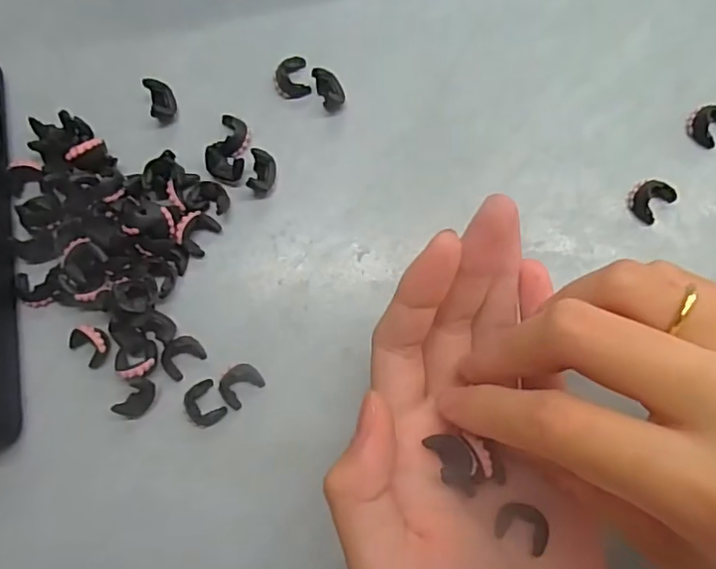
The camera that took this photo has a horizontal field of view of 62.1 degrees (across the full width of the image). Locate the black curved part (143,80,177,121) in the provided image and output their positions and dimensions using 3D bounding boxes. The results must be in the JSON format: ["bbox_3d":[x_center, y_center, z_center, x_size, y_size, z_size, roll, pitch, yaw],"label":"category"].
[{"bbox_3d":[-0.078,-0.074,0.236,0.009,0.008,0.015,-15,79,1],"label":"black curved part"}]

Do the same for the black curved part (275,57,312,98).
[{"bbox_3d":[-0.027,-0.083,0.239,0.013,0.004,0.016,-12,79,1],"label":"black curved part"}]

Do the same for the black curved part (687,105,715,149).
[{"bbox_3d":[0.135,-0.063,0.227,0.013,0.005,0.018,39,84,9],"label":"black curved part"}]

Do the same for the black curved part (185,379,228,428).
[{"bbox_3d":[-0.057,0.044,0.219,0.013,0.004,0.015,-30,79,-2],"label":"black curved part"}]

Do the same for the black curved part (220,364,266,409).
[{"bbox_3d":[-0.043,0.037,0.218,0.016,0.007,0.012,-40,80,-4],"label":"black curved part"}]

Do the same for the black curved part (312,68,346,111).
[{"bbox_3d":[-0.011,-0.078,0.235,0.009,0.008,0.016,-22,79,0],"label":"black curved part"}]

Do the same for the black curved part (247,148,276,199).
[{"bbox_3d":[-0.037,-0.043,0.230,0.009,0.010,0.017,5,80,4],"label":"black curved part"}]

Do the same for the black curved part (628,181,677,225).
[{"bbox_3d":[0.111,-0.033,0.225,0.014,0.004,0.016,42,85,10],"label":"black curved part"}]

